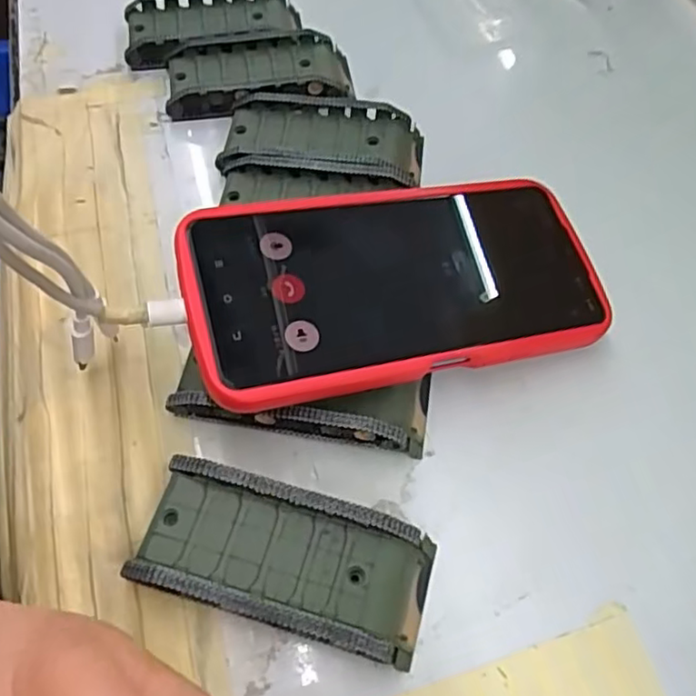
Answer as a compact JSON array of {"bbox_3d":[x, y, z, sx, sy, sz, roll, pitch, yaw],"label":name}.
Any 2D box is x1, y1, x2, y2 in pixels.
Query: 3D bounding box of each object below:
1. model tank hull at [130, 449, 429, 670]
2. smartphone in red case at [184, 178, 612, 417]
[{"bbox_3d":[-0.020,0.071,0.219,0.096,0.021,0.045,16,60,6],"label":"model tank hull"},{"bbox_3d":[0.022,-0.027,0.256,0.165,0.009,0.081,-9,65,-18],"label":"smartphone in red case"}]

